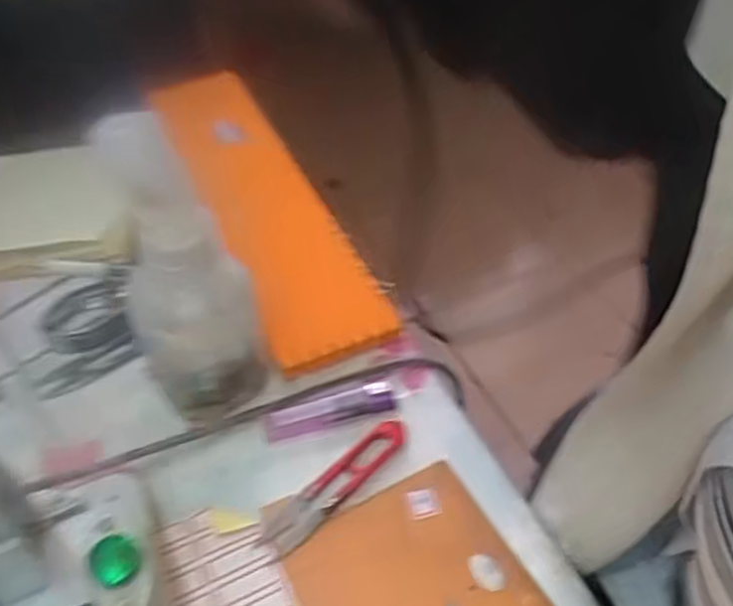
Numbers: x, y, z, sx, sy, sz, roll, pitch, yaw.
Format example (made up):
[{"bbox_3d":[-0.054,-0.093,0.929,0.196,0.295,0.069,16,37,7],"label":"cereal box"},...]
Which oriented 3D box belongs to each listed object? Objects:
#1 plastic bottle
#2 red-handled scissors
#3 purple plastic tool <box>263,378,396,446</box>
[{"bbox_3d":[-0.095,-0.017,0.407,0.066,0.176,0.069,-18,47,-13],"label":"plastic bottle"},{"bbox_3d":[-0.018,0.096,0.412,0.022,0.009,0.098,34,56,31],"label":"red-handled scissors"},{"bbox_3d":[-0.020,0.061,0.442,0.076,0.007,0.021,-18,47,-13],"label":"purple plastic tool"}]

